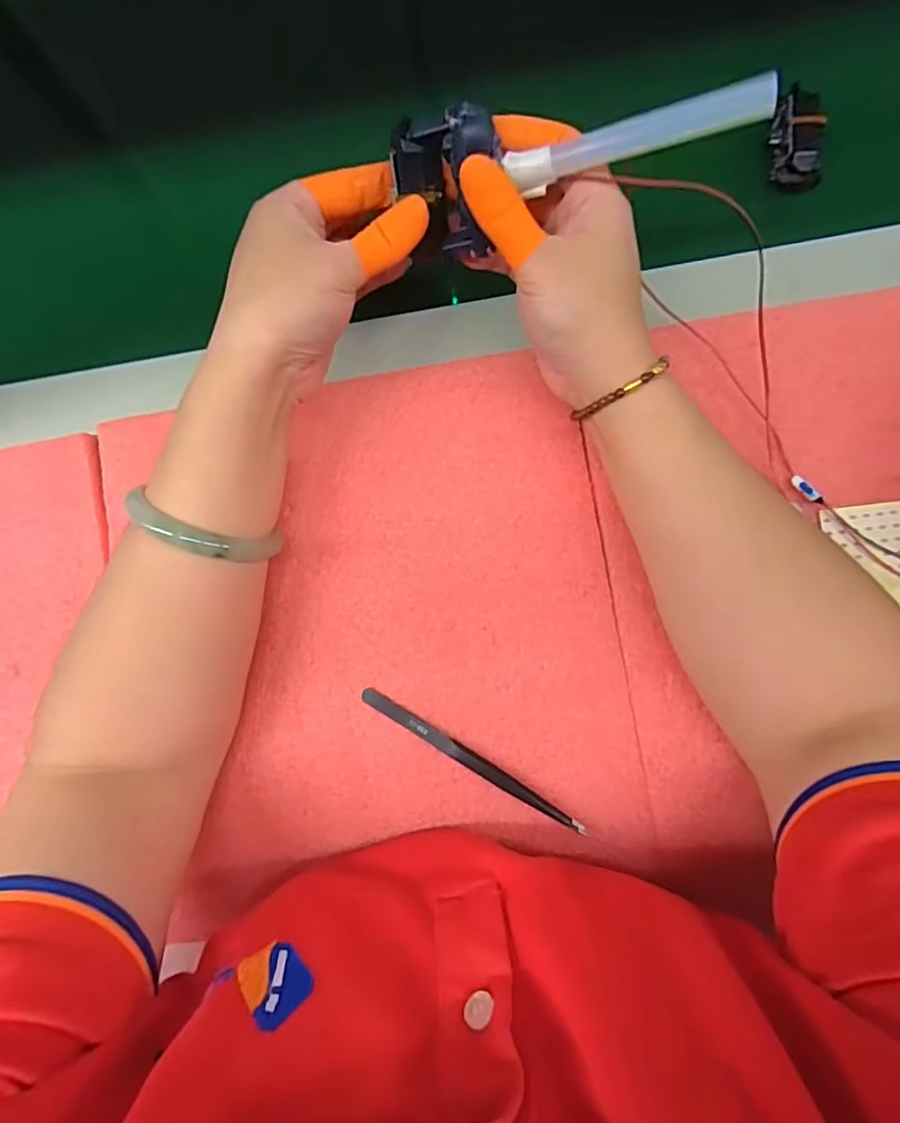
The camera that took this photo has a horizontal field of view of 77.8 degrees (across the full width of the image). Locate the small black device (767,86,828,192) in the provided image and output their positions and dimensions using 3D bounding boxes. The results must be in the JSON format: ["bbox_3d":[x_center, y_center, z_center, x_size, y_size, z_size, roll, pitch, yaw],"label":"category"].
[{"bbox_3d":[0.195,-0.237,0.314,0.022,0.018,0.050,-3,85,2],"label":"small black device"}]

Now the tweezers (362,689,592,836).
[{"bbox_3d":[0.012,0.106,0.296,0.134,0.006,0.008,31,87,5],"label":"tweezers"}]

